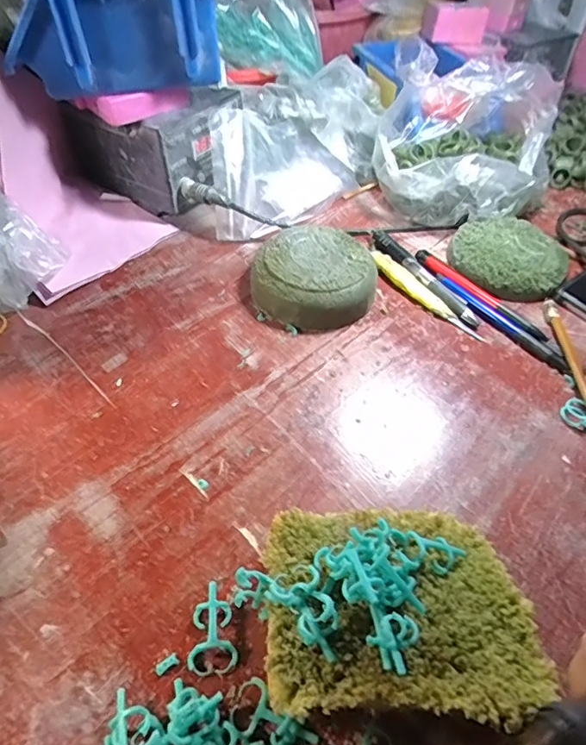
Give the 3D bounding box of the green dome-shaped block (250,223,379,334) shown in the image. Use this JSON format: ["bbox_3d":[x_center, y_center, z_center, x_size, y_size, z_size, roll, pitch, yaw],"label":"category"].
[{"bbox_3d":[0.022,-0.083,0.427,0.097,0.037,0.104,37,56,24],"label":"green dome-shaped block"}]

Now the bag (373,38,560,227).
[{"bbox_3d":[0.181,-0.251,0.530,0.187,0.106,0.209,16,50,9],"label":"bag"}]

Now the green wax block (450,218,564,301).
[{"bbox_3d":[0.201,-0.109,0.467,0.102,0.024,0.097,21,51,13],"label":"green wax block"}]

